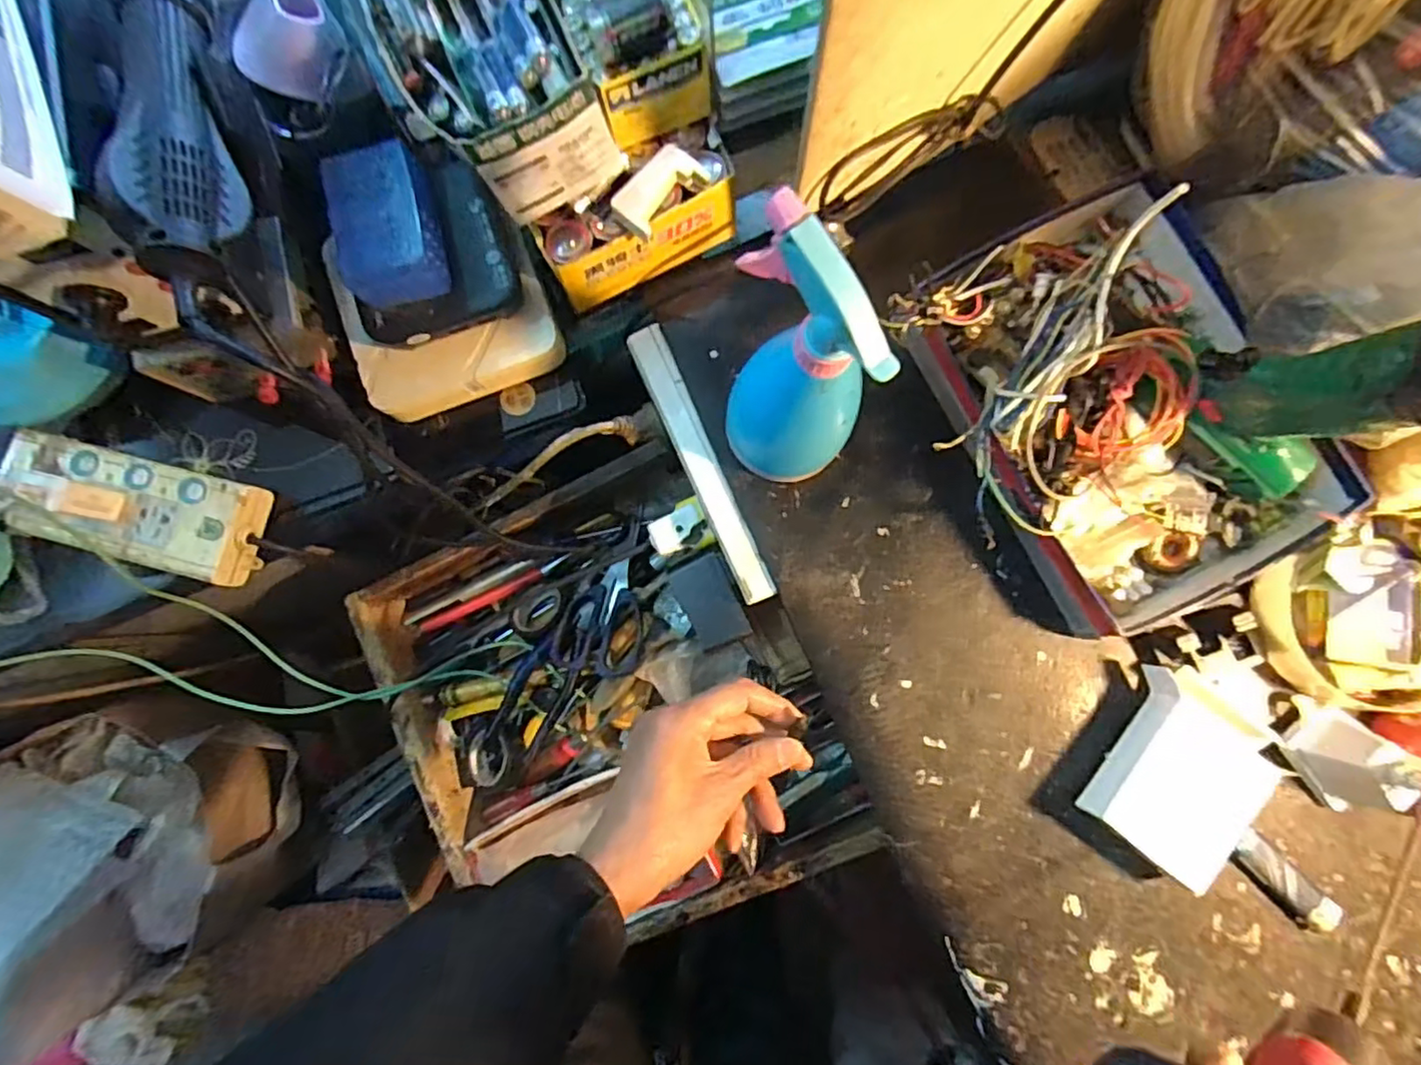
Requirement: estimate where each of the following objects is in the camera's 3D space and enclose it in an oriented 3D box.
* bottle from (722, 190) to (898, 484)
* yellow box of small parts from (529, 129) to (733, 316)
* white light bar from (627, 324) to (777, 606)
[{"bbox_3d":[0.047,-0.083,0.374,0.084,0.206,0.064,36,86,5],"label":"bottle"},{"bbox_3d":[-0.050,-0.217,0.455,0.144,0.074,0.056,-32,84,-2],"label":"yellow box of small parts"},{"bbox_3d":[-0.007,-0.052,0.470,0.025,0.008,0.215,-24,84,-2],"label":"white light bar"}]

